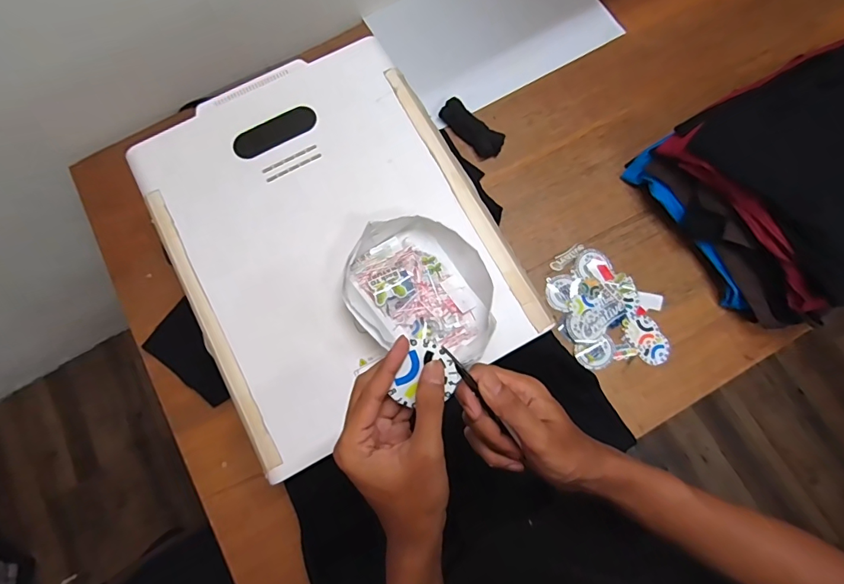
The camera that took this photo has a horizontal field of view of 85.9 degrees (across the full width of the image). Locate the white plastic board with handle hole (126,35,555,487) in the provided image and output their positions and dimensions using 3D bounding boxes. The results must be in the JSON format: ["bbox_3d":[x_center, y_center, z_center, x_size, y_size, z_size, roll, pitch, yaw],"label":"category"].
[{"bbox_3d":[-0.124,-0.082,0.602,0.399,0.024,0.495,-28,78,-7],"label":"white plastic board with handle hole"}]

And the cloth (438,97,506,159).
[{"bbox_3d":[0.089,-0.291,0.810,0.125,0.027,0.045,43,80,10],"label":"cloth"}]

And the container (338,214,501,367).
[{"bbox_3d":[0.000,0.002,0.556,0.164,0.054,0.190,-25,77,-6],"label":"container"}]

